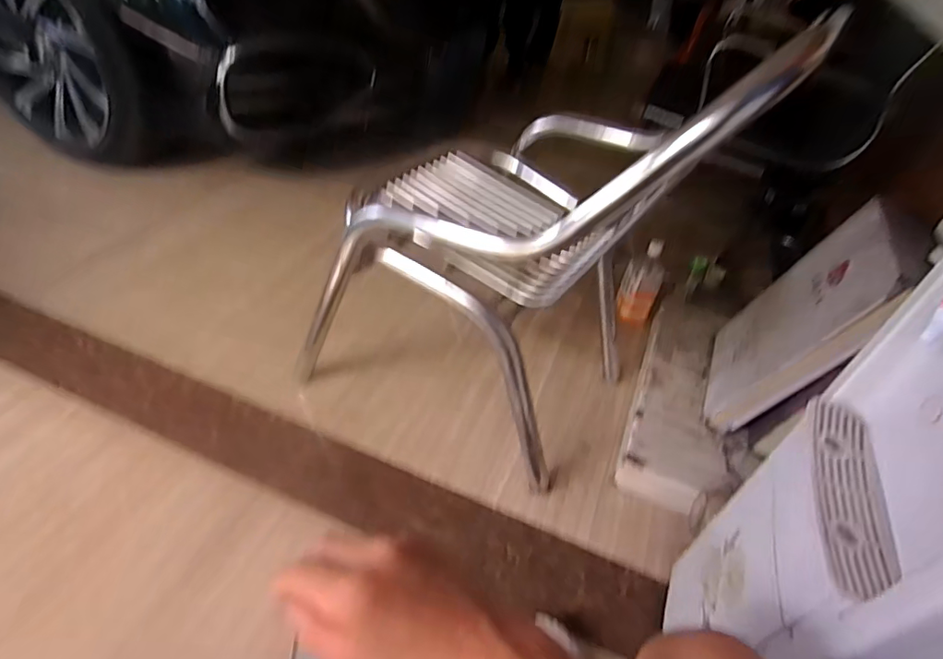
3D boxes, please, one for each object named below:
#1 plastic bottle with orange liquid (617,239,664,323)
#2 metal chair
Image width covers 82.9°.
[{"bbox_3d":[0.417,-0.118,1.293,0.088,0.233,0.089,22,44,14],"label":"plastic bottle with orange liquid"},{"bbox_3d":[0.082,-0.206,0.894,0.601,0.659,0.524,24,44,16],"label":"metal chair"}]

